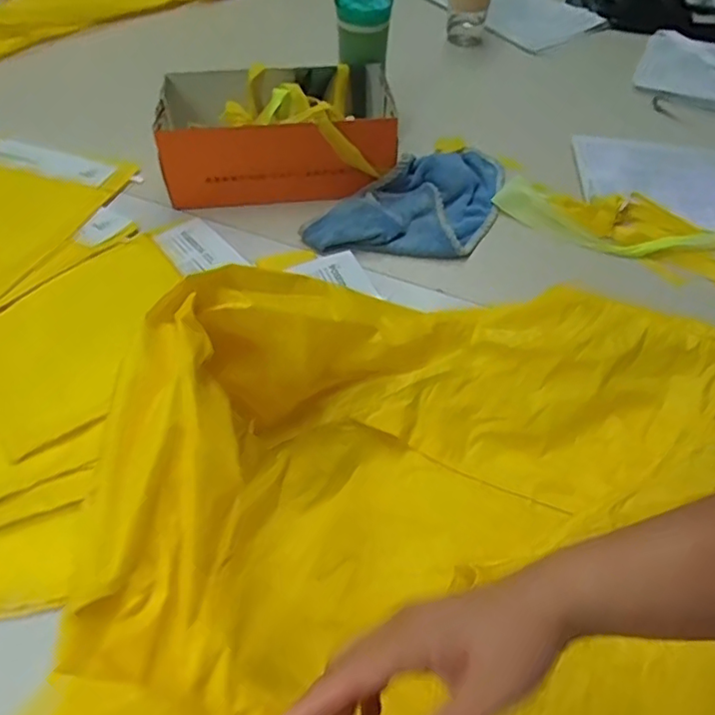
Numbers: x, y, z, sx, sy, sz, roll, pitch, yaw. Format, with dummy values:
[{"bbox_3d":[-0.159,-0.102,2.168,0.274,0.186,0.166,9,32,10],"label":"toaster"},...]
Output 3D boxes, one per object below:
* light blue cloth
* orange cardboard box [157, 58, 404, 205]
[{"bbox_3d":[0.094,-0.188,0.740,0.305,0.041,0.153,-31,65,-22],"label":"light blue cloth"},{"bbox_3d":[-0.103,-0.296,0.768,0.284,0.101,0.146,-3,52,-3],"label":"orange cardboard box"}]

